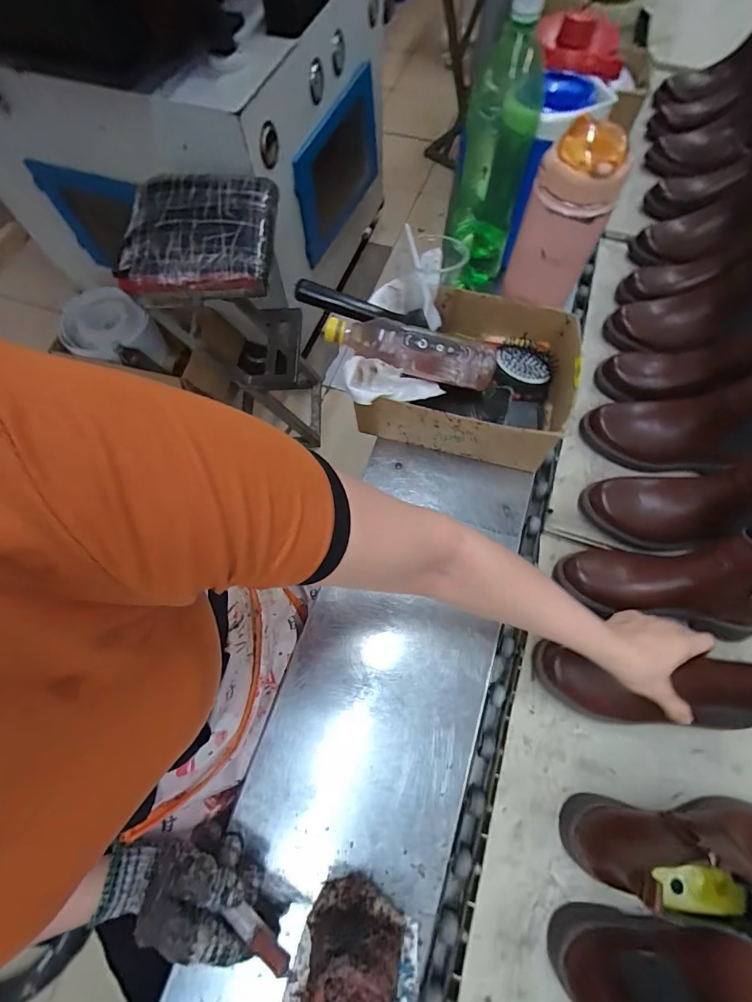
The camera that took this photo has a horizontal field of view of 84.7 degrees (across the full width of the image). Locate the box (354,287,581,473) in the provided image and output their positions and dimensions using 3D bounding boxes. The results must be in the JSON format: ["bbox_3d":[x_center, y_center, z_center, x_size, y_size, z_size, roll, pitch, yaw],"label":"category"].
[{"bbox_3d":[0.132,-0.170,0.580,0.249,0.105,0.203,16,69,6],"label":"box"}]

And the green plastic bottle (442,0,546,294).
[{"bbox_3d":[0.162,-0.472,0.569,0.091,0.317,0.098,10,69,4],"label":"green plastic bottle"}]

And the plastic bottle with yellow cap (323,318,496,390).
[{"bbox_3d":[0.044,-0.190,0.529,0.212,0.056,0.053,10,69,4],"label":"plastic bottle with yellow cap"}]

